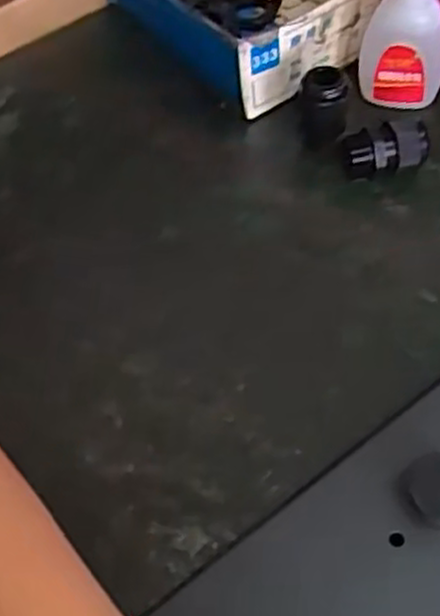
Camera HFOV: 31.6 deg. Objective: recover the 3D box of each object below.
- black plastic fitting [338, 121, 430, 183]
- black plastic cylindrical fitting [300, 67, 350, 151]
[{"bbox_3d":[0.085,-0.081,0.400,0.044,0.023,0.019,-14,54,-5],"label":"black plastic fitting"},{"bbox_3d":[0.055,-0.105,0.409,0.024,0.041,0.022,4,55,8],"label":"black plastic cylindrical fitting"}]

